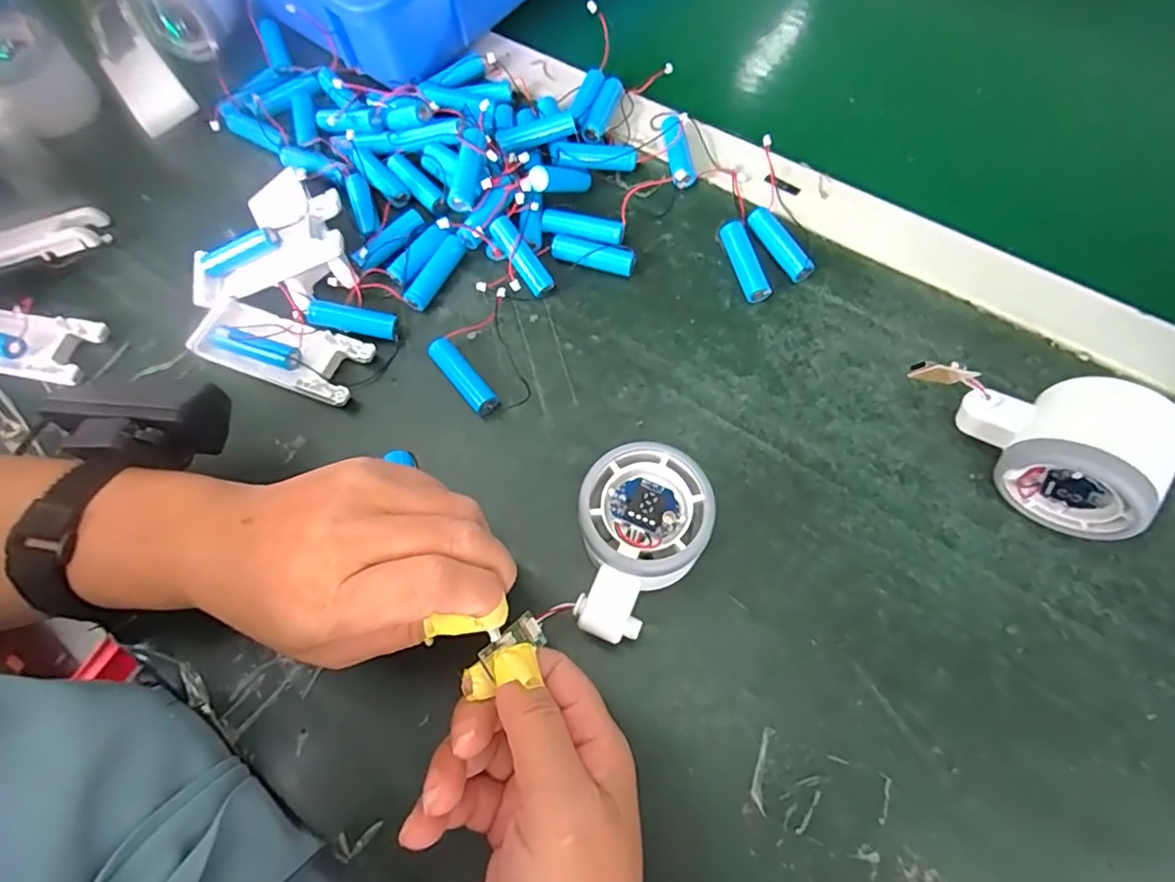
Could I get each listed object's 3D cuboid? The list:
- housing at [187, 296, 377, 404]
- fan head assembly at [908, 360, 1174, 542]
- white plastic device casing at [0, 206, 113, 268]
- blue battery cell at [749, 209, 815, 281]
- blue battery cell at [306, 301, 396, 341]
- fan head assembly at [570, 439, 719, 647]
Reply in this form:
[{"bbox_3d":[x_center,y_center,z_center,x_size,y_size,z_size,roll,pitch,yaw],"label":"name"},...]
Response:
[{"bbox_3d":[-0.180,-0.054,0.352,0.108,0.012,0.040,20,70,10],"label":"housing"},{"bbox_3d":[0.215,-0.006,0.289,0.103,0.053,0.057,36,73,16],"label":"fan head assembly"},{"bbox_3d":[-0.363,-0.120,0.382,0.106,0.018,0.030,-23,68,-7],"label":"white plastic device casing"},{"bbox_3d":[0.114,-0.117,0.361,0.015,0.013,0.050,-29,69,-9],"label":"blue battery cell"},{"bbox_3d":[-0.137,-0.070,0.351,0.050,0.012,0.013,9,68,6],"label":"blue battery cell"},{"bbox_3d":[0.022,0.048,0.279,0.061,0.049,0.084,14,70,9],"label":"fan head assembly"}]

